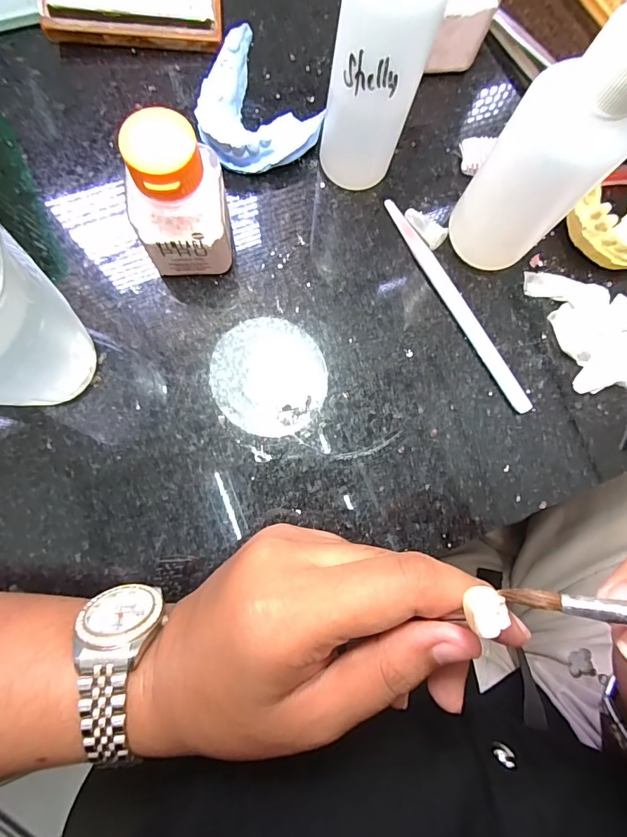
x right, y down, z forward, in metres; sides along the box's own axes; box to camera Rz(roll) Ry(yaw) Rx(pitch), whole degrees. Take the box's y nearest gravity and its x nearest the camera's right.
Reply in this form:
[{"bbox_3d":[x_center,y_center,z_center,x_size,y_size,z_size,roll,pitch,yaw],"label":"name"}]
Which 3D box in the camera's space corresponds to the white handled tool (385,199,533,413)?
[{"bbox_3d":[0.079,-0.063,0.237,0.009,0.004,0.137,-31,86,-8],"label":"white handled tool"}]

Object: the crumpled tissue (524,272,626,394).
[{"bbox_3d":[0.162,-0.054,0.238,0.056,0.012,0.075,-18,84,-7],"label":"crumpled tissue"}]

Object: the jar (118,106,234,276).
[{"bbox_3d":[-0.061,-0.098,0.196,0.040,0.071,0.037,-4,83,-5],"label":"jar"}]

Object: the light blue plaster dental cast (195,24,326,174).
[{"bbox_3d":[-0.034,-0.171,0.235,0.062,0.021,0.069,-20,85,-7],"label":"light blue plaster dental cast"}]

